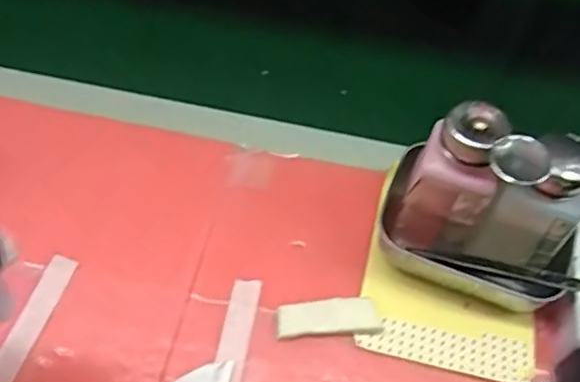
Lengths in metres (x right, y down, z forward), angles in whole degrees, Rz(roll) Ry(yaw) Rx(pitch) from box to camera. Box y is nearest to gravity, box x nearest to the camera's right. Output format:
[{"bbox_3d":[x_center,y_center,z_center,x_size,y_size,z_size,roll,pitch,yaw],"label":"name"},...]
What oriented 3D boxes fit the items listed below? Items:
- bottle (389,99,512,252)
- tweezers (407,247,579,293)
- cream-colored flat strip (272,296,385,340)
[{"bbox_3d":[0.107,-0.002,0.409,0.058,0.133,0.051,19,59,10],"label":"bottle"},{"bbox_3d":[0.141,0.052,0.416,0.117,0.009,0.011,11,56,23],"label":"tweezers"},{"bbox_3d":[0.027,0.090,0.421,0.073,0.007,0.026,-3,57,-3],"label":"cream-colored flat strip"}]

